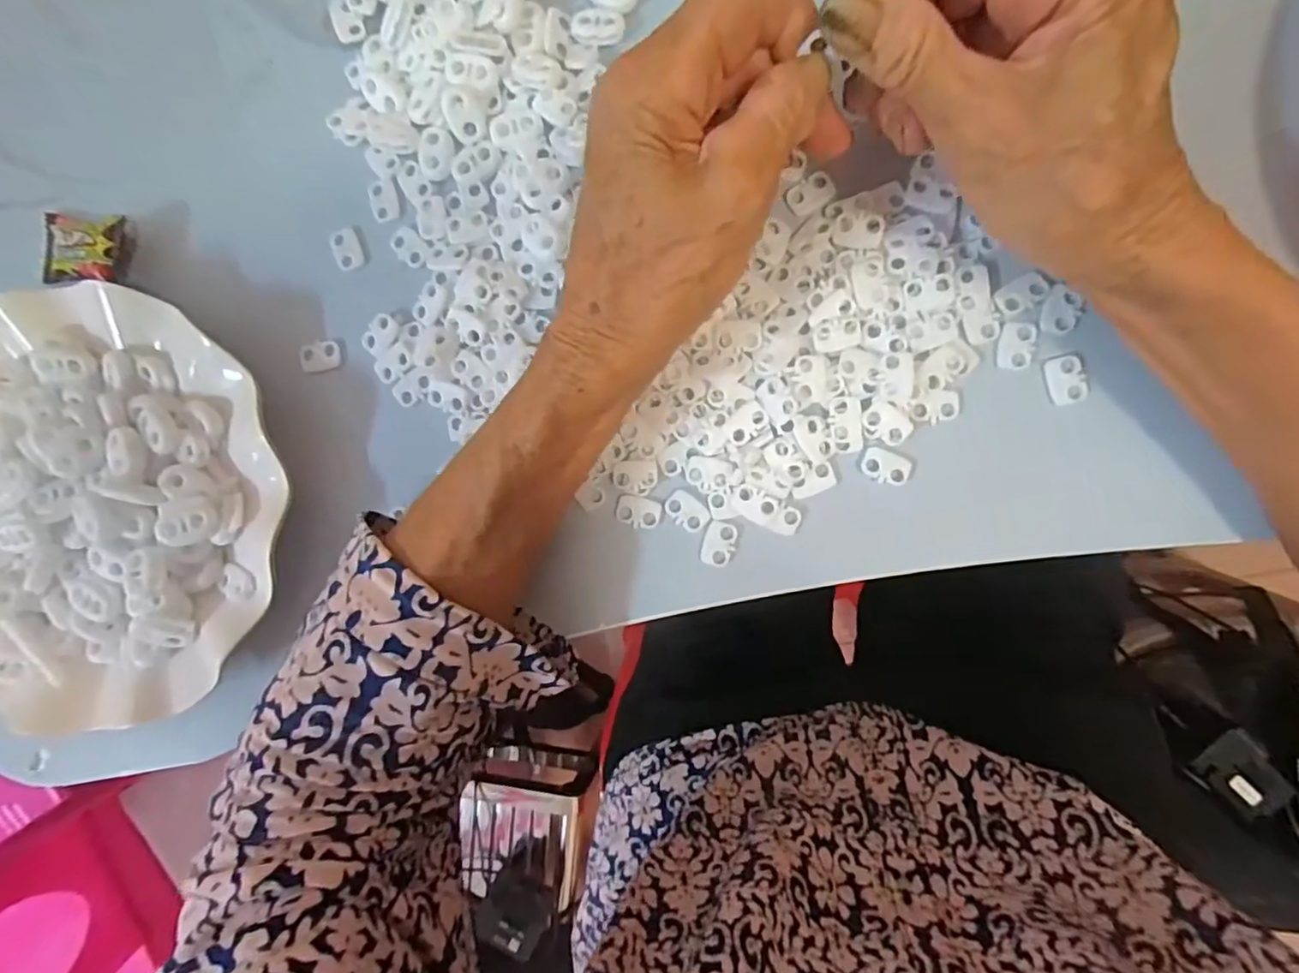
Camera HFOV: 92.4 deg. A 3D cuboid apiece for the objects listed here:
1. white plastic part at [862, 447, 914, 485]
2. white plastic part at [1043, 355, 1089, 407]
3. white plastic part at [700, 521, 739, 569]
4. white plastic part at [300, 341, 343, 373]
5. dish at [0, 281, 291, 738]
[{"bbox_3d":[0.093,-0.007,0.243,0.019,0.004,0.012,23,96,6],"label":"white plastic part"},{"bbox_3d":[0.156,-0.040,0.233,0.014,0.004,0.018,-12,91,9],"label":"white plastic part"},{"bbox_3d":[0.028,0.023,0.253,0.012,0.004,0.018,17,95,7],"label":"white plastic part"},{"bbox_3d":[-0.144,-0.057,0.273,0.017,0.004,0.013,-9,91,9],"label":"white plastic part"},{"bbox_3d":[-0.242,0.010,0.270,0.180,0.032,0.176,0,93,8],"label":"dish"}]

